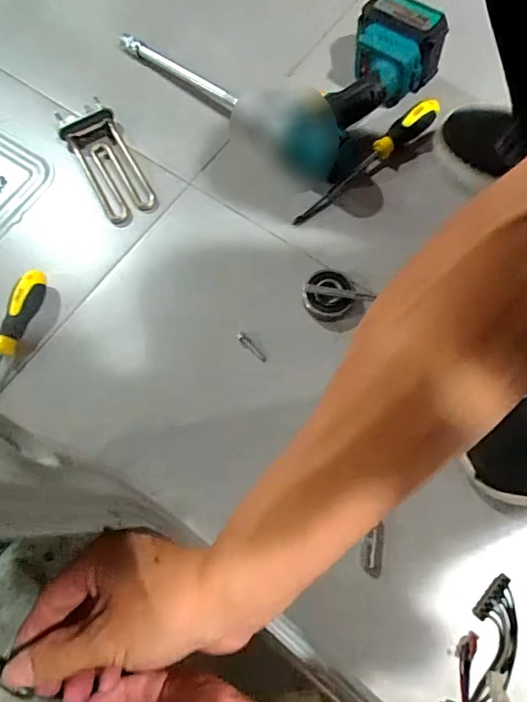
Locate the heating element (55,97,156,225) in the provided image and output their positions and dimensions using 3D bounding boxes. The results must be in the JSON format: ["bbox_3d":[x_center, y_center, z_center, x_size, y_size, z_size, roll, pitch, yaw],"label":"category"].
[{"bbox_3d":[-0.205,-0.248,0.602,0.070,0.022,0.173,-27,73,-7],"label":"heating element"}]

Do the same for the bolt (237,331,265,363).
[{"bbox_3d":[-0.014,-0.004,0.528,0.012,0.009,0.042,-39,75,-11],"label":"bolt"}]

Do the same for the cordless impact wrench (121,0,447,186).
[{"bbox_3d":[0.019,-0.407,0.612,0.252,0.082,0.361,-43,76,-12],"label":"cordless impact wrench"}]

